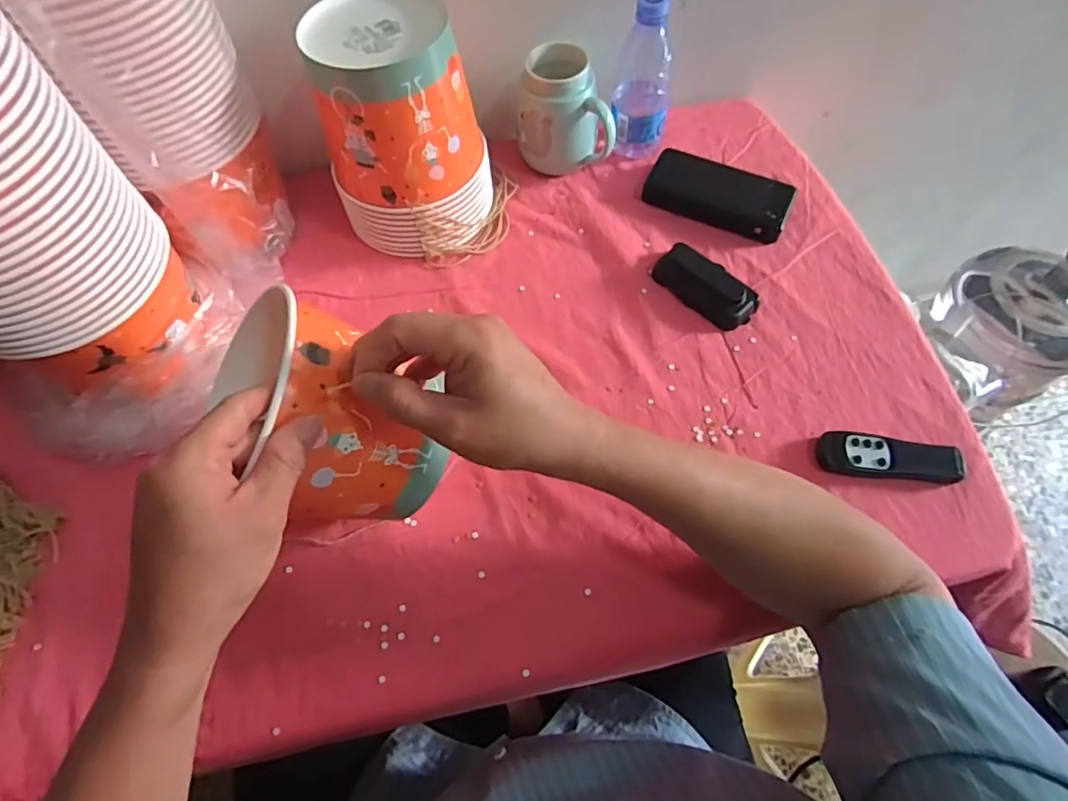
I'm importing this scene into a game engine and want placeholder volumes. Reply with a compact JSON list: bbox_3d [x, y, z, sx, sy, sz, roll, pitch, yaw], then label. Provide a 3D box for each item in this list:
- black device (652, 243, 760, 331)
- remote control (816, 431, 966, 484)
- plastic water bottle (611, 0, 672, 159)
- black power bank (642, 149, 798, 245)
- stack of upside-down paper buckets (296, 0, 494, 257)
[{"bbox_3d":[0.175,-0.118,0.579,0.056,0.020,0.108,-39,69,-17],"label":"black device"},{"bbox_3d":[0.305,0.048,0.484,0.116,0.015,0.038,6,63,4],"label":"remote control"},{"bbox_3d":[0.120,-0.345,0.611,0.061,0.155,0.058,3,63,3],"label":"plastic water bottle"},{"bbox_3d":[0.205,-0.231,0.624,0.154,0.022,0.078,24,66,13],"label":"black power bank"},{"bbox_3d":[-0.126,-0.259,0.558,0.155,0.191,0.142,-8,63,-3],"label":"stack of upside-down paper buckets"}]

